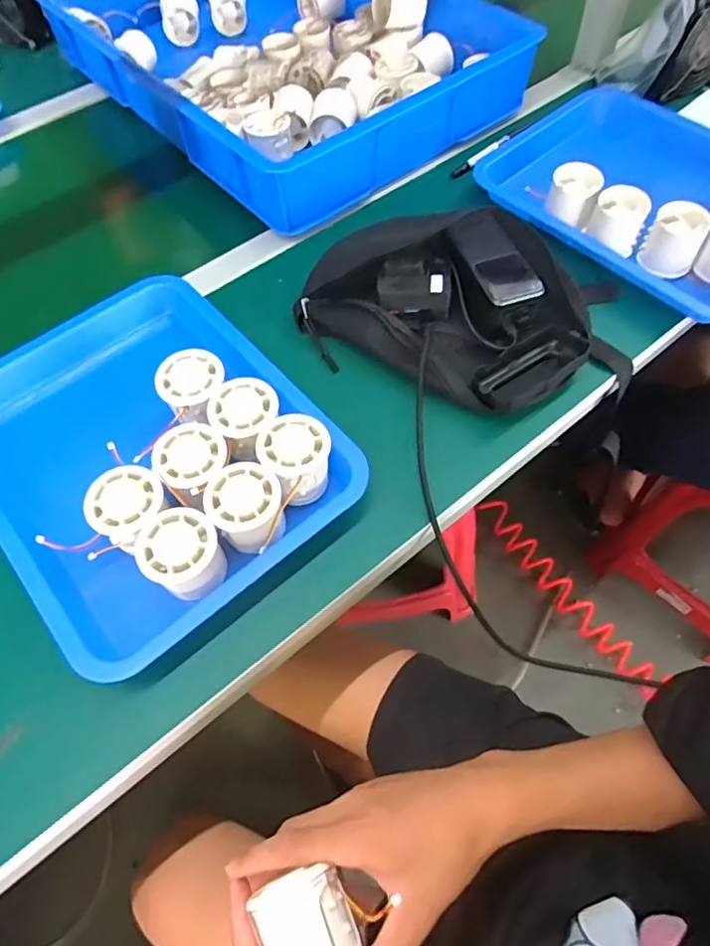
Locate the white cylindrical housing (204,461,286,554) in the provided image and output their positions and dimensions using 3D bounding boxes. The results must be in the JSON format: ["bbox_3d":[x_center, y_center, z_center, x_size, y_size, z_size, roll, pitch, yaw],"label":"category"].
[{"bbox_3d":[-0.084,0.033,0.459,0.057,0.055,0.061,-1,60,2],"label":"white cylindrical housing"}]

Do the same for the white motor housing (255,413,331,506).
[{"bbox_3d":[-0.047,-0.010,0.475,0.055,0.049,0.057,-1,60,2],"label":"white motor housing"}]

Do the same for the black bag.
[{"bbox_3d":[0.111,-0.171,0.555,0.309,0.060,0.201,20,63,14],"label":"black bag"}]

